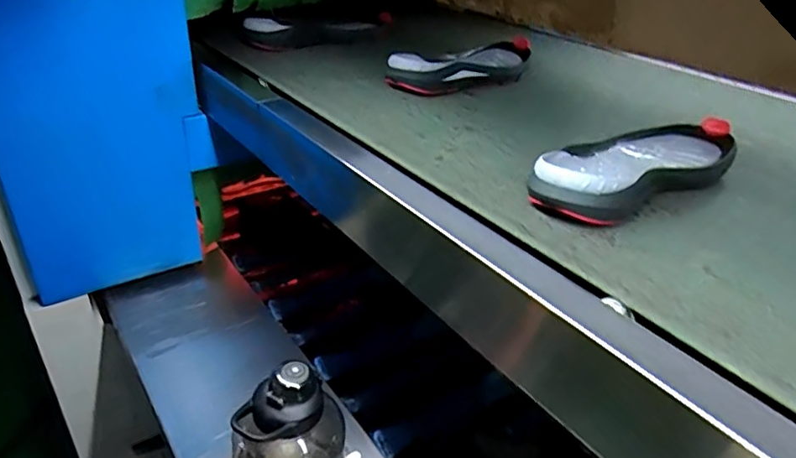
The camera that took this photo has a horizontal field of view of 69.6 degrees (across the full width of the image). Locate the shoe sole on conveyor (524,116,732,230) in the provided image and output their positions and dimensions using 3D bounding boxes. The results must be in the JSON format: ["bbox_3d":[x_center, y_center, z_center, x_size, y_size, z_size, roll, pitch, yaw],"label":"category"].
[{"bbox_3d":[0.257,-0.067,0.607,0.295,0.051,0.114,-20,36,-31],"label":"shoe sole on conveyor"}]

